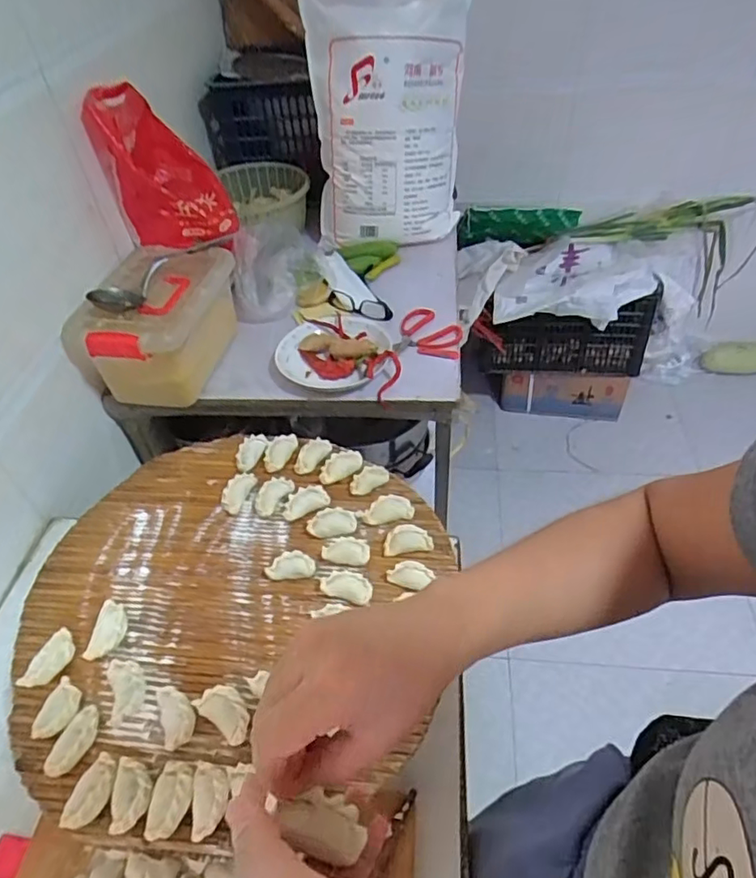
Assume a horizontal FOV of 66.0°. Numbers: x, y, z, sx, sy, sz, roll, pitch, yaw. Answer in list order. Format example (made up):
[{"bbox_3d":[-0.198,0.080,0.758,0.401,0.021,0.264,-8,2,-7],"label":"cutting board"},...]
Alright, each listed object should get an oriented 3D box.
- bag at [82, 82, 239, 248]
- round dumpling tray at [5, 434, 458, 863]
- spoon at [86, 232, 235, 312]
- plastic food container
[{"bbox_3d":[-0.395,-0.510,1.069,0.194,0.225,0.198,-17,47,-11],"label":"bag"},{"bbox_3d":[-0.155,0.165,0.622,0.464,0.029,0.443,-2,46,3],"label":"round dumpling tray"},{"bbox_3d":[-0.371,-0.298,0.999,0.090,0.033,0.298,21,52,23],"label":"spoon"},{"bbox_3d":[-0.371,-0.202,1.007,0.193,0.153,0.290,3,47,8],"label":"plastic food container"}]

